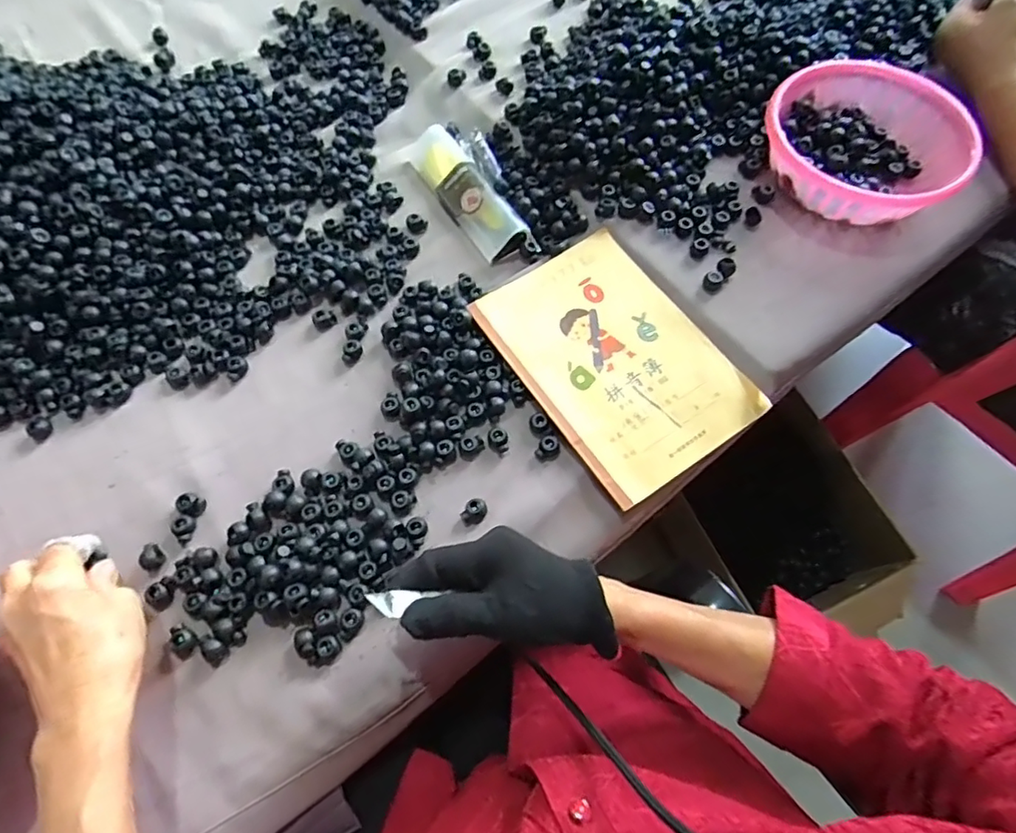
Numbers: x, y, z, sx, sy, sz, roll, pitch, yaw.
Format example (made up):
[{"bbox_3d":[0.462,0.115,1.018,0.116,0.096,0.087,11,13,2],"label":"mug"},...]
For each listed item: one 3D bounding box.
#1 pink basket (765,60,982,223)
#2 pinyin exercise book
[{"bbox_3d":[0.306,-0.232,0.490,0.156,0.057,0.156,-1,66,1],"label":"pink basket"},{"bbox_3d":[0.083,-0.047,0.442,0.140,0.008,0.203,-32,70,-13],"label":"pinyin exercise book"}]

